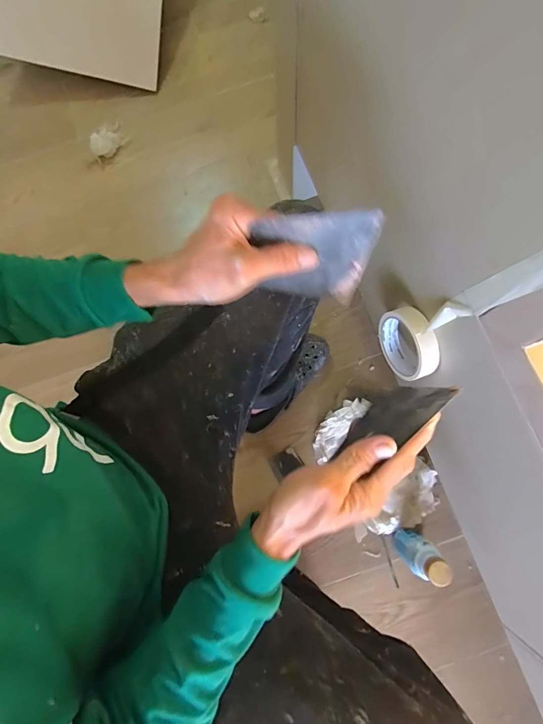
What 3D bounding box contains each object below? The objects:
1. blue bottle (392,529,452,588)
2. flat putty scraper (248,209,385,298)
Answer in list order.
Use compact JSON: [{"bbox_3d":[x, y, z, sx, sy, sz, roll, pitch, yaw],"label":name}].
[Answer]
[{"bbox_3d":[0.265,0.350,0.694,0.055,0.168,0.054,-1,78,3],"label":"blue bottle"},{"bbox_3d":[0.036,-0.086,0.324,0.095,0.094,0.010,-1,62,1],"label":"flat putty scraper"}]

